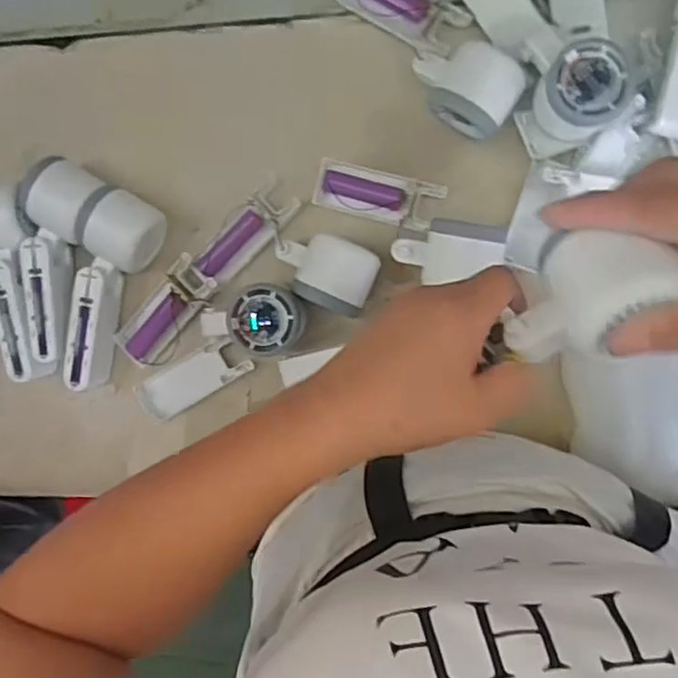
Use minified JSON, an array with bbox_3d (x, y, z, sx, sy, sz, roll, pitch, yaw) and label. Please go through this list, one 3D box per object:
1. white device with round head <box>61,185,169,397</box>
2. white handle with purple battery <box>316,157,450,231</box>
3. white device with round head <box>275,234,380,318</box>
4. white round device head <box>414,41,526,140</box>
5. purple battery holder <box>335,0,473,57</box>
[{"bbox_3d":[-0.201,-0.040,0.557,0.058,0.050,0.168,22,96,6],"label":"white device with round head"},{"bbox_3d":[0.031,-0.117,0.537,0.102,0.030,0.040,16,95,7],"label":"white handle with purple battery"},{"bbox_3d":[-0.012,-0.055,0.534,0.083,0.045,0.053,20,95,7],"label":"white device with round head"},{"bbox_3d":[0.096,-0.191,0.503,0.077,0.050,0.055,36,97,5],"label":"white round device head"},{"bbox_3d":[0.047,-0.260,0.519,0.104,0.019,0.045,30,96,6],"label":"purple battery holder"}]

